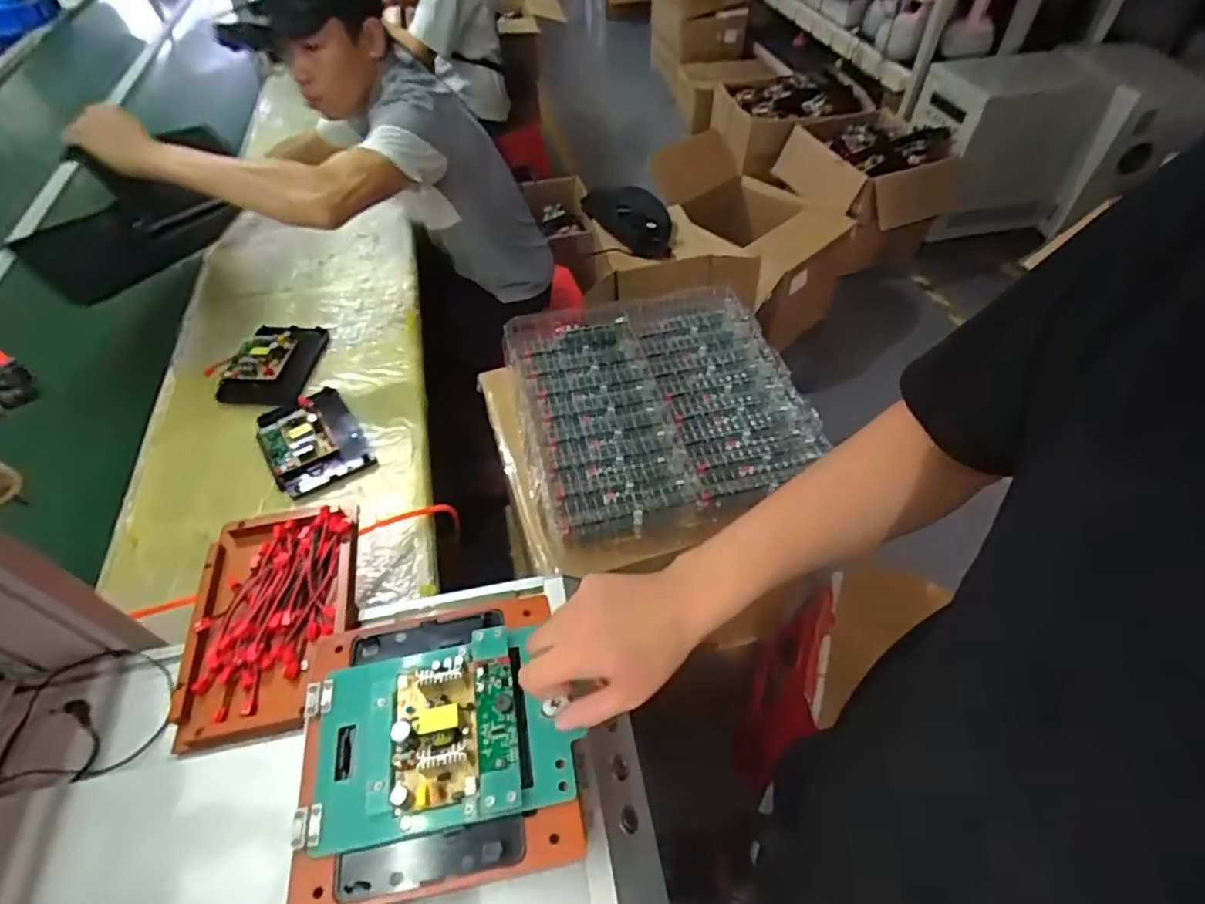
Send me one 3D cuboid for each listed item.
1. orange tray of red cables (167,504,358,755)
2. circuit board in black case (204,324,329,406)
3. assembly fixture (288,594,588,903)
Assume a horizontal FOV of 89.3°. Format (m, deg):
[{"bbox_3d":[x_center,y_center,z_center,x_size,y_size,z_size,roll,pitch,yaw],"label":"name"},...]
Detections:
[{"bbox_3d":[-0.318,0.153,0.587,0.143,0.026,0.230,-7,52,-7],"label":"orange tray of red cables"},{"bbox_3d":[-0.554,-0.159,1.021,0.134,0.048,0.180,6,51,4],"label":"circuit board in black case"},{"bbox_3d":[-0.123,0.208,0.461,0.199,0.037,0.202,-8,52,-7],"label":"assembly fixture"}]

